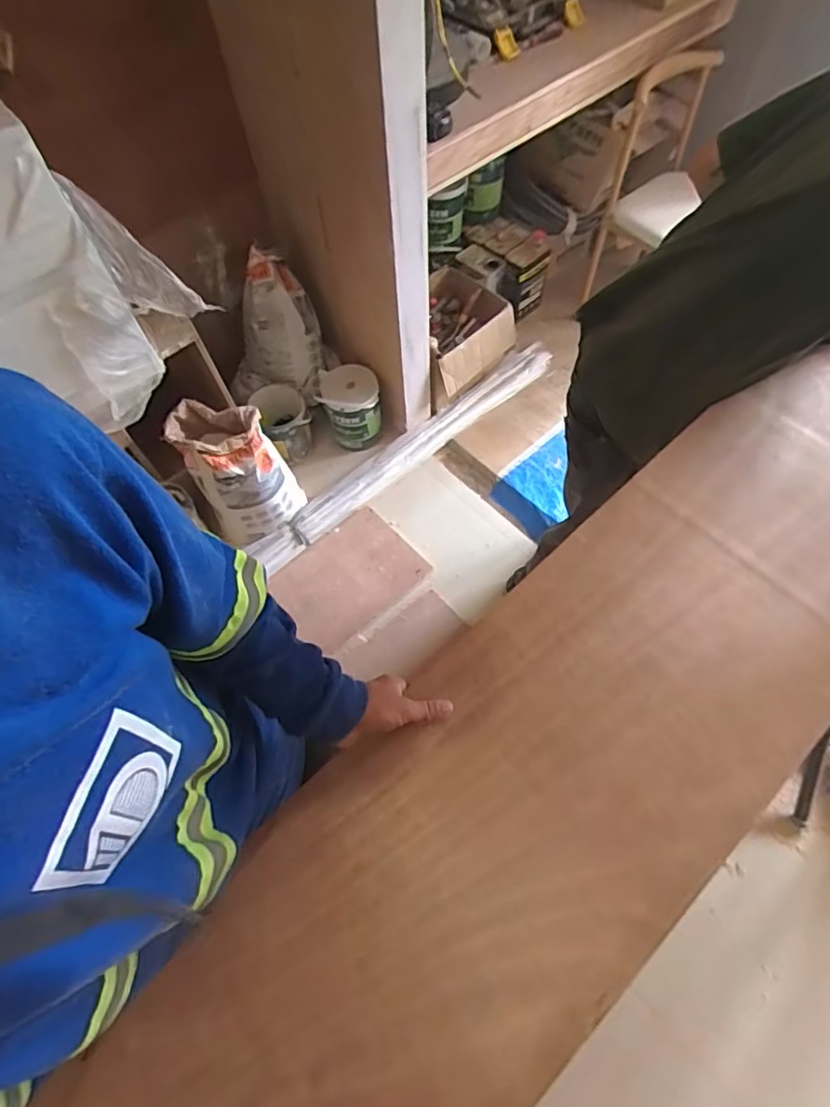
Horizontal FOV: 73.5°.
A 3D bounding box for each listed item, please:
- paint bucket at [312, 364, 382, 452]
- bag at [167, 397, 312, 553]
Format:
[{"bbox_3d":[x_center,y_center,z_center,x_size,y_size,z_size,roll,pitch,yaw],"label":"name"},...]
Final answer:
[{"bbox_3d":[-0.199,-0.451,1.714,0.166,0.208,0.153,-1,63,2],"label":"paint bucket"},{"bbox_3d":[-0.471,-0.231,1.511,0.247,0.363,0.226,-29,65,-12],"label":"bag"}]

